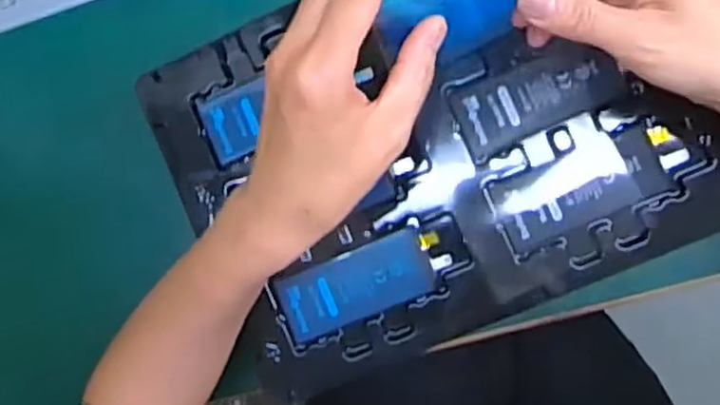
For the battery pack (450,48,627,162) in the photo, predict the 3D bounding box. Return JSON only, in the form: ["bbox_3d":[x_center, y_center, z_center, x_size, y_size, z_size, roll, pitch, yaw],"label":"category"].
[{"bbox_3d":[0.107,-0.064,0.440,0.095,0.006,0.043,-22,87,9],"label":"battery pack"}]

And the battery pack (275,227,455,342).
[{"bbox_3d":[0.003,0.051,0.458,0.106,0.004,0.042,-21,87,9],"label":"battery pack"}]

